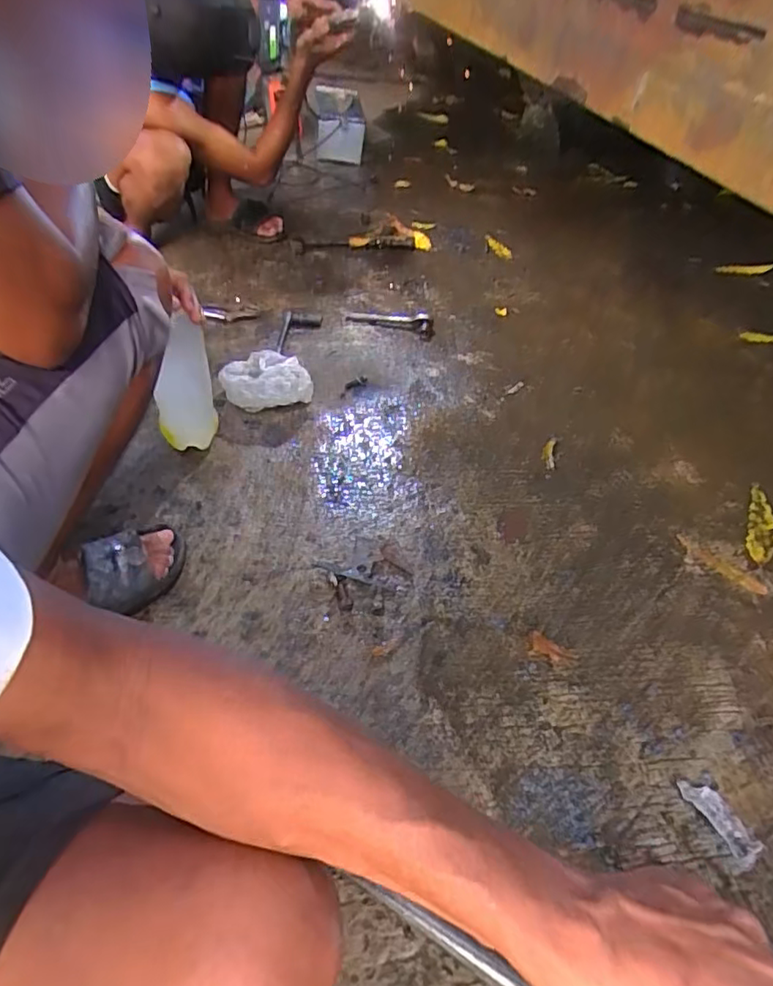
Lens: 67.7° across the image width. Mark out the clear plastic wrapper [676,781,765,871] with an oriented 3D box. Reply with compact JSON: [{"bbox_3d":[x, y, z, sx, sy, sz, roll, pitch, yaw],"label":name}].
[{"bbox_3d":[0.366,0.358,0.634,0.035,0.009,0.092,-22,52,-25],"label":"clear plastic wrapper"}]

